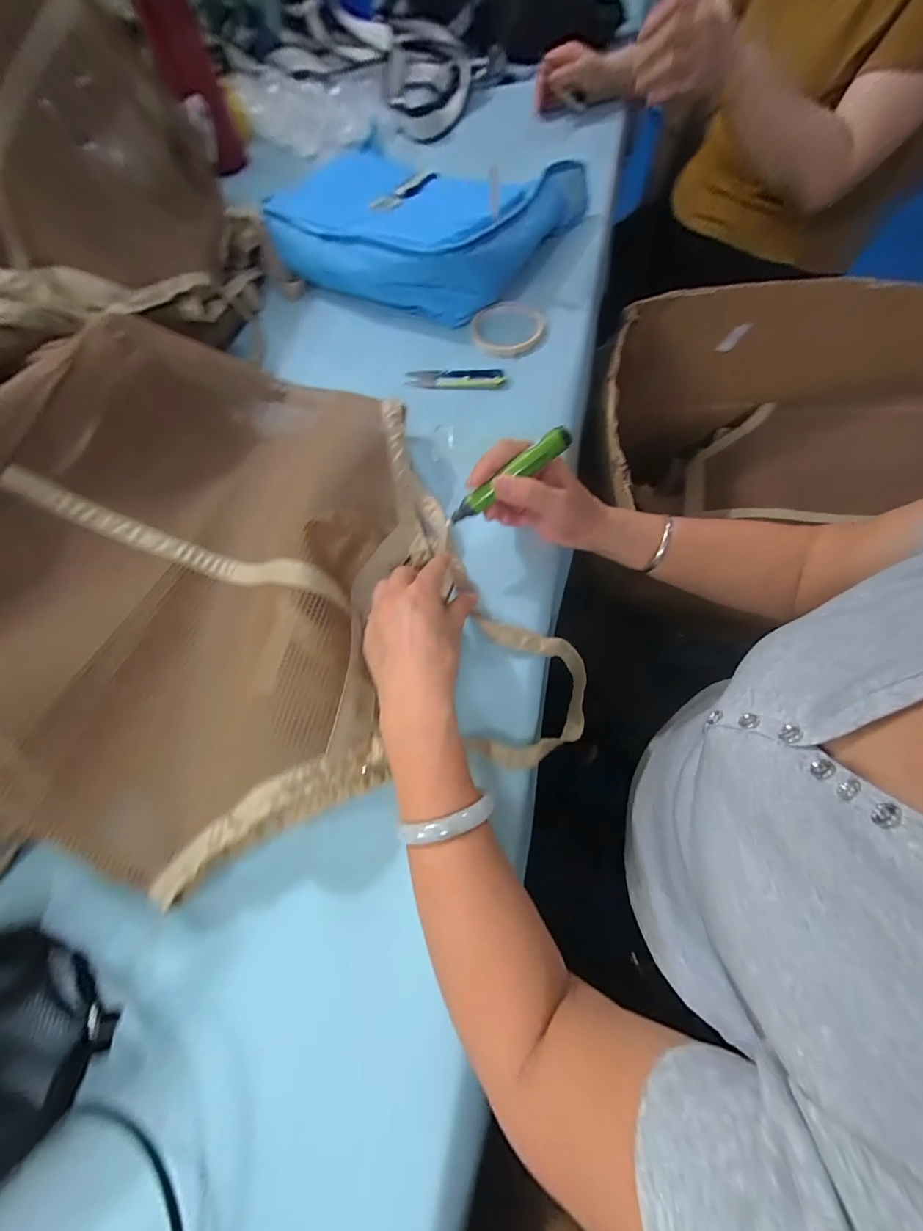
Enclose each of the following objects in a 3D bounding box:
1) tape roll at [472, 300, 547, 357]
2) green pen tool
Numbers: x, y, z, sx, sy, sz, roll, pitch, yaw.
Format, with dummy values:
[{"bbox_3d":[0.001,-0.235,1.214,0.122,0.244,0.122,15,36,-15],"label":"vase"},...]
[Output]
[{"bbox_3d":[0.063,-0.365,0.541,0.096,0.012,0.096,-1,67,3],"label":"tape roll"},{"bbox_3d":[0.036,-0.113,0.349,0.115,0.017,0.016,-34,71,17],"label":"green pen tool"}]

